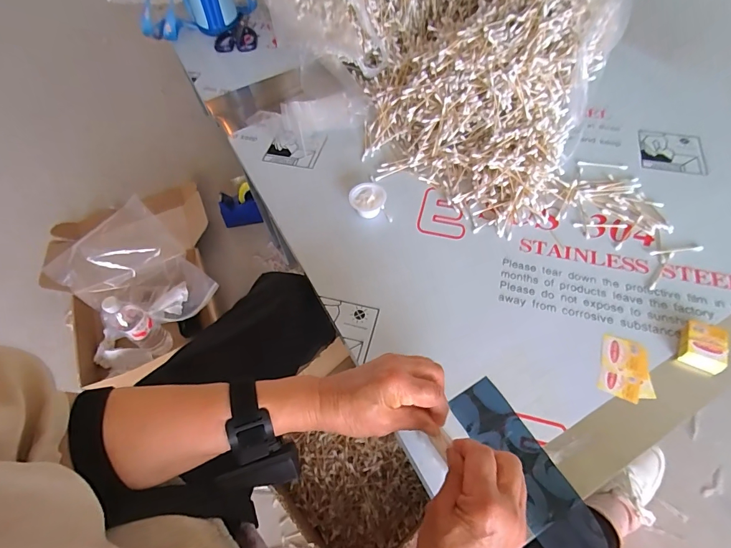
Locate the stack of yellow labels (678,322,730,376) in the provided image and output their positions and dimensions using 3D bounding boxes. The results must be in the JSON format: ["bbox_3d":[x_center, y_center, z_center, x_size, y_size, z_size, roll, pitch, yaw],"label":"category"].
[{"bbox_3d":[0.391,0.085,0.453,0.040,0.023,0.054,16,61,13],"label":"stack of yellow labels"}]

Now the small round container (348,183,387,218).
[{"bbox_3d":[0.004,-0.111,0.593,0.054,0.029,0.048,-9,58,-2],"label":"small round container"}]

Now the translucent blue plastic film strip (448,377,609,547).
[{"bbox_3d":[0.168,0.206,0.411,0.058,0.010,0.191,-30,60,-10],"label":"translucent blue plastic film strip"}]

